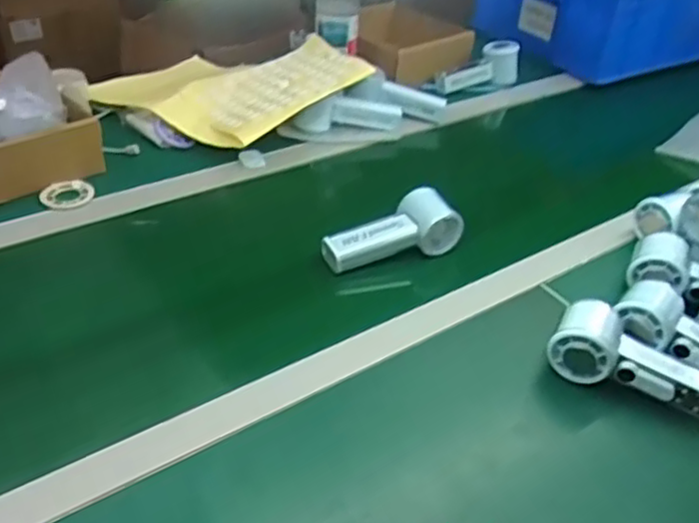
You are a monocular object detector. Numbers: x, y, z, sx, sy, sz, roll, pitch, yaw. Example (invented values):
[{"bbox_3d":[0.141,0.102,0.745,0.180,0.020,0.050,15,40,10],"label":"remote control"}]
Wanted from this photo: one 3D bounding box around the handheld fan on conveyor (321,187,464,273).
[{"bbox_3d":[0.046,-0.032,0.755,0.140,0.047,0.067,-18,45,-29],"label":"handheld fan on conveyor"}]

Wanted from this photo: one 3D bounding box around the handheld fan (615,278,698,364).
[{"bbox_3d":[0.319,0.075,0.641,0.148,0.047,0.062,35,44,10],"label":"handheld fan"}]

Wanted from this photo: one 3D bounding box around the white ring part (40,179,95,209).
[{"bbox_3d":[-0.331,-0.078,0.821,0.059,0.006,0.046,-17,57,-16],"label":"white ring part"}]

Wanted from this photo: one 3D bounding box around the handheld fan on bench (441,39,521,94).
[{"bbox_3d":[0.217,-0.318,1.163,0.140,0.070,0.064,-22,45,-31],"label":"handheld fan on bench"}]

